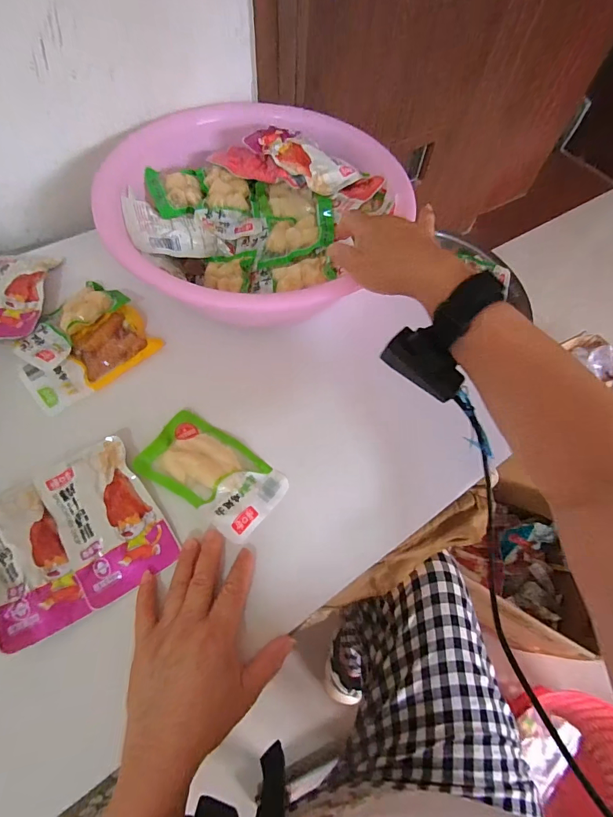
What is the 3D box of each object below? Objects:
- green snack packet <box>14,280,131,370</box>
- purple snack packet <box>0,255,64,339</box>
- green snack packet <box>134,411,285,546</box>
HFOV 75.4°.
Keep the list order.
[{"bbox_3d":[-0.263,-0.100,0.438,0.056,0.022,0.118,31,65,12],"label":"green snack packet"},{"bbox_3d":[-0.337,-0.135,0.453,0.079,0.015,0.130,3,63,-2],"label":"purple snack packet"},{"bbox_3d":[-0.091,0.060,0.383,0.133,0.013,0.078,32,66,12],"label":"green snack packet"}]

